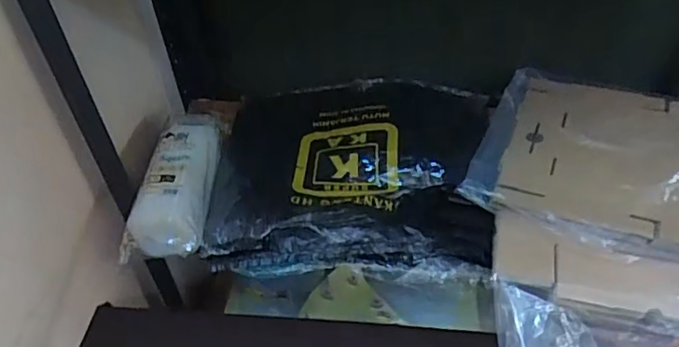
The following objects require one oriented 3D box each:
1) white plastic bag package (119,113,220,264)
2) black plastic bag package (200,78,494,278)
[{"bbox_3d":[-0.220,0.008,0.784,0.106,0.071,0.247,0,43,4],"label":"white plastic bag package"},{"bbox_3d":[0.022,-0.008,0.827,0.385,0.078,0.333,1,43,5],"label":"black plastic bag package"}]

